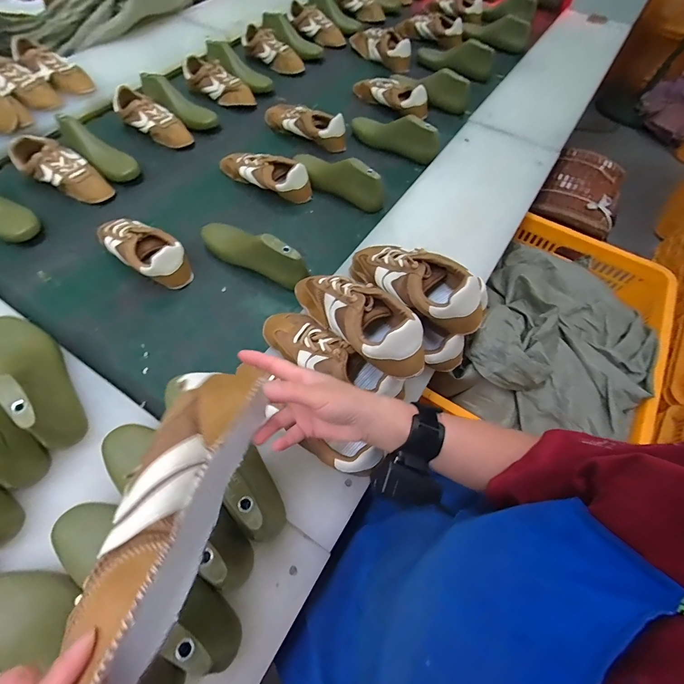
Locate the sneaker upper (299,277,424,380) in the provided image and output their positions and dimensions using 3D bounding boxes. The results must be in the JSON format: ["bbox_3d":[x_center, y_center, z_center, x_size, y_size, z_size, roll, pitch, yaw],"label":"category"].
[{"bbox_3d":[0.016,-0.042,0.486,0.083,0.075,0.232,-39,54,-20],"label":"sneaker upper"}]

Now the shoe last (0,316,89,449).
[{"bbox_3d":[-0.437,0.037,0.485,0.240,0.092,0.075,37,66,16],"label":"shoe last"}]

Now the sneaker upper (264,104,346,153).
[{"bbox_3d":[-0.105,-0.575,0.906,0.260,0.074,0.089,39,67,17],"label":"sneaker upper"}]

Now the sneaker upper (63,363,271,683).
[{"bbox_3d":[-0.119,0.123,0.263,0.054,0.090,0.218,12,62,4],"label":"sneaker upper"}]

